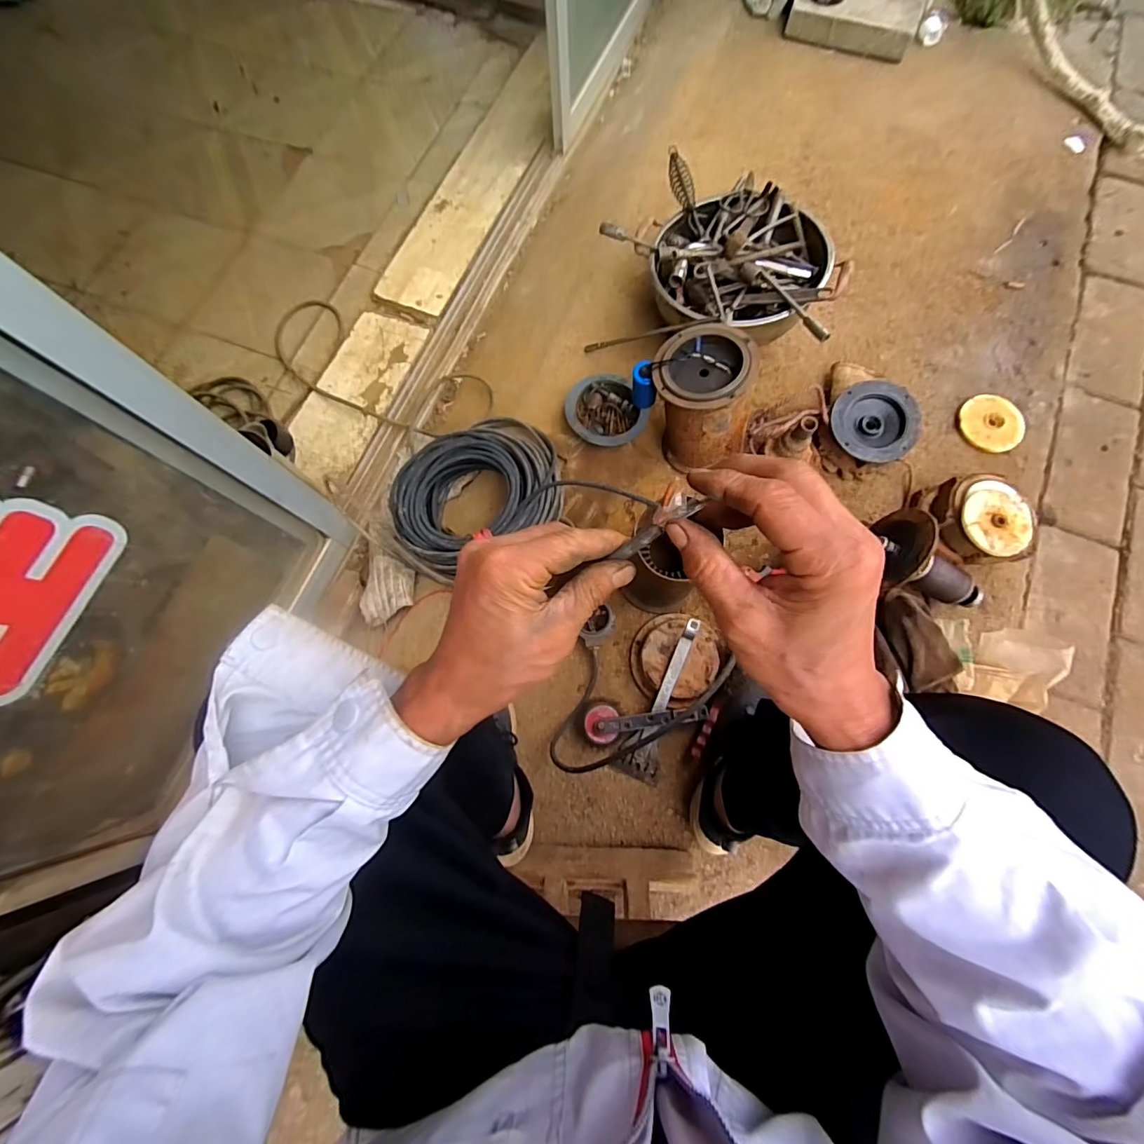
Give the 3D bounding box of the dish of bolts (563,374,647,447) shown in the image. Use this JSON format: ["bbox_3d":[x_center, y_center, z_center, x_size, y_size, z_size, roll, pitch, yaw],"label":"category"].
[{"bbox_3d":[0.059,-0.288,0.875,0.135,0.037,0.144,-25,75,-7],"label":"dish of bolts"}]

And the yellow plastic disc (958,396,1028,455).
[{"bbox_3d":[0.754,-0.267,0.860,0.105,0.018,0.112,-32,76,-9],"label":"yellow plastic disc"}]

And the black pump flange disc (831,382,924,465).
[{"bbox_3d":[0.510,-0.254,0.809,0.137,0.034,0.134,-1,75,2],"label":"black pump flange disc"}]

